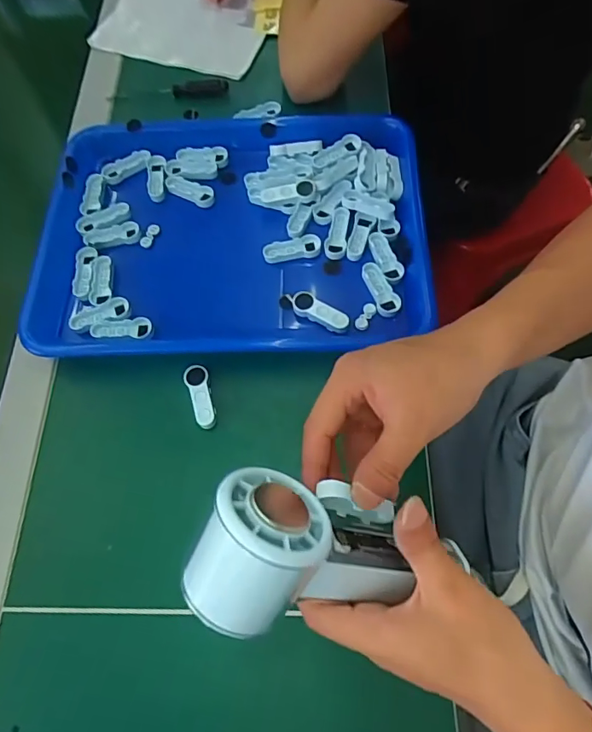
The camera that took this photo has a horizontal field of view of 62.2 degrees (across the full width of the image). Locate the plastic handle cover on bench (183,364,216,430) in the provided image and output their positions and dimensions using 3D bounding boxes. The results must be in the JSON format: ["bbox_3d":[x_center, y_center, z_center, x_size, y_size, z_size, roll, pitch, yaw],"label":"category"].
[{"bbox_3d":[-0.073,0.024,0.383,0.018,0.012,0.051,-22,67,-5],"label":"plastic handle cover on bench"}]

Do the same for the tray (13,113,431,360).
[{"bbox_3d":[-0.054,-0.122,0.437,0.333,0.039,0.252,-2,66,1],"label":"tray"}]

